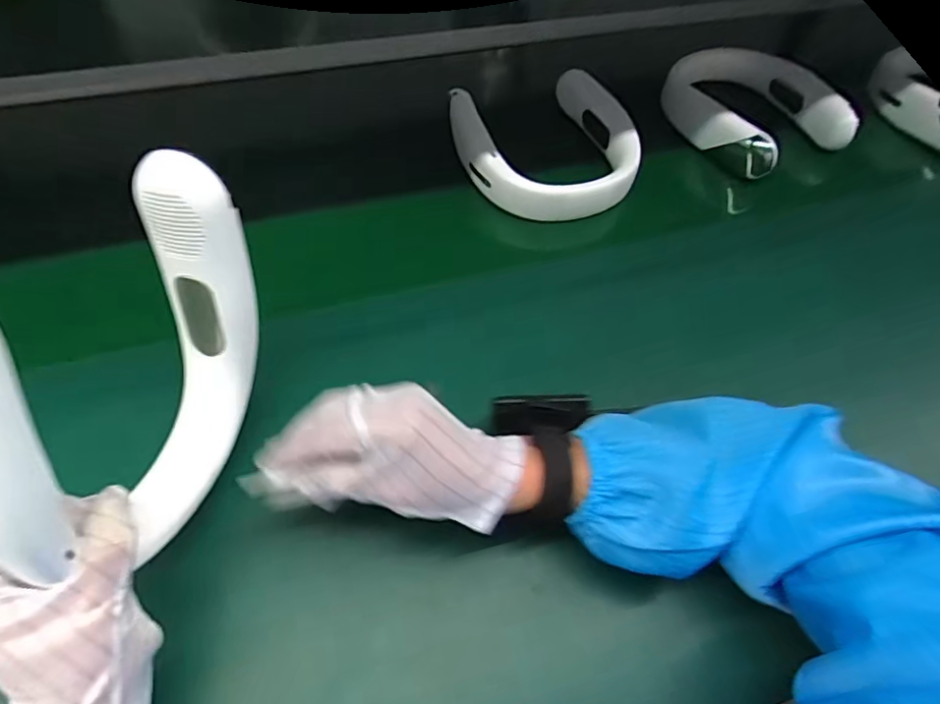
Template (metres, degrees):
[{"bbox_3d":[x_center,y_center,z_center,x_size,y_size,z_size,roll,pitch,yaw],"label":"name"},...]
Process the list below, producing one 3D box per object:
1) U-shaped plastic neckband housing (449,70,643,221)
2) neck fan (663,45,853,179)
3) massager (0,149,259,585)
[{"bbox_3d":[0.081,-0.221,0.607,0.177,0.047,0.191,-12,58,-12],"label":"U-shaped plastic neckband housing"},{"bbox_3d":[0.320,-0.280,0.663,0.149,0.065,0.191,-18,59,-16],"label":"neck fan"},{"bbox_3d":[-0.179,0.026,0.303,0.043,0.217,0.209,11,37,4],"label":"massager"}]

